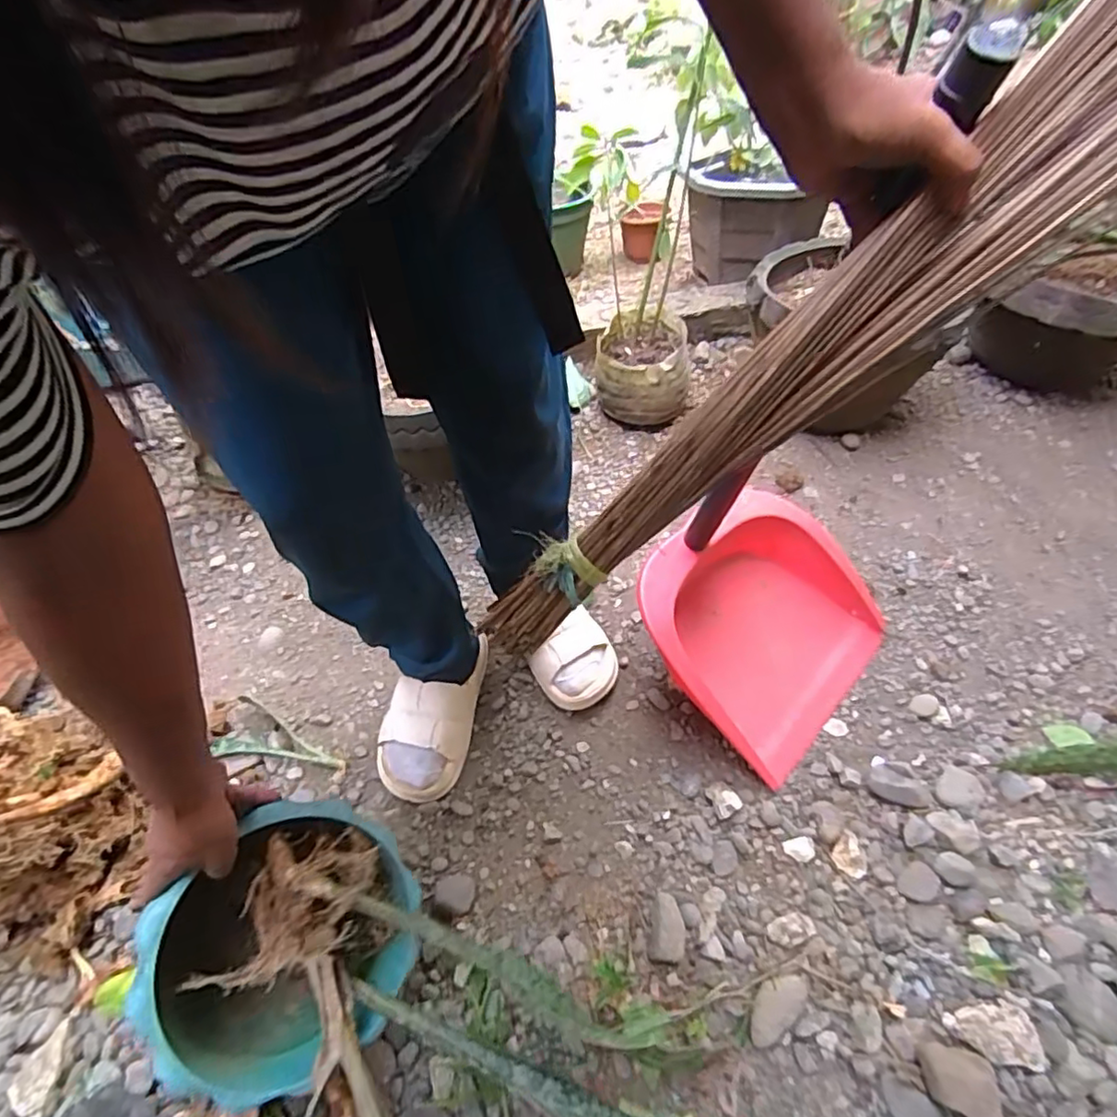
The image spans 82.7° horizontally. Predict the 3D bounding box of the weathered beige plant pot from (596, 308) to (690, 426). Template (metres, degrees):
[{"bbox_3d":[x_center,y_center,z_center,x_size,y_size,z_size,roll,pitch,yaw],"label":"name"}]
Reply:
[{"bbox_3d":[0.149,-0.329,1.129,0.159,0.145,0.167,2,49,6],"label":"weathered beige plant pot"}]

